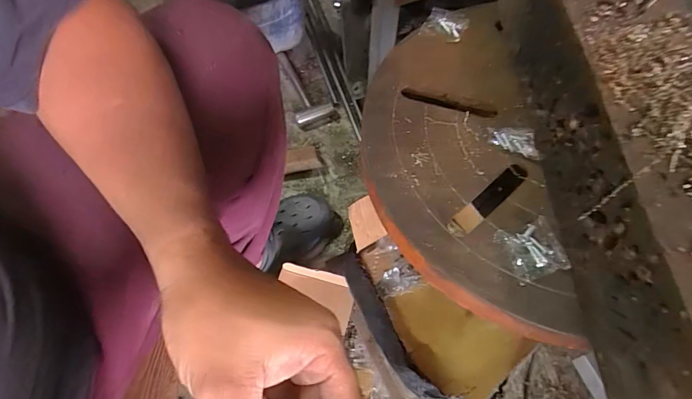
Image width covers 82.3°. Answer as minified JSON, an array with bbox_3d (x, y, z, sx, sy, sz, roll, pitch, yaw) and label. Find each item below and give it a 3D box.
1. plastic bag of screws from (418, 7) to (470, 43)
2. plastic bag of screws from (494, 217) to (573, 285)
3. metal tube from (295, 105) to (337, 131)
[{"bbox_3d":[0.089,-0.155,0.355,0.035,0.010,0.033,24,63,13],"label":"plastic bag of screws"},{"bbox_3d":[0.121,0.031,0.255,0.037,0.006,0.036,-14,62,-9],"label":"plastic bag of screws"},{"bbox_3d":[-0.071,-0.206,0.972,0.108,0.034,0.047,-20,62,-10],"label":"metal tube"}]

